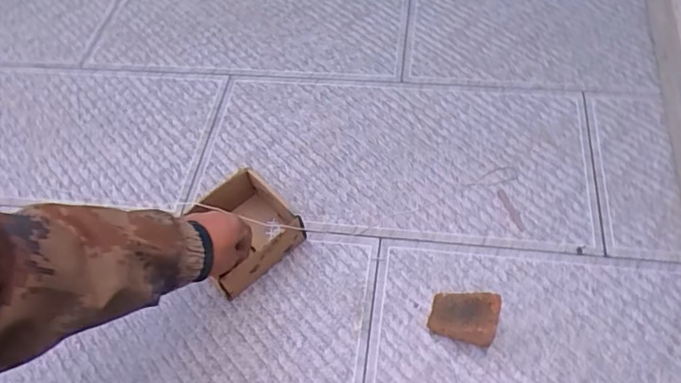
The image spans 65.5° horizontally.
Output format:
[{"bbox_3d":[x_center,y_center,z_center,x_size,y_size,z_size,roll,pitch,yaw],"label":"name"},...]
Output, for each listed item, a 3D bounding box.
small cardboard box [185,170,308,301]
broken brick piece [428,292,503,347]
[{"bbox_3d":[-0.131,0.055,0.717,0.127,0.077,0.123,-35,62,-16],"label":"small cardboard box"},{"bbox_3d":[0.151,0.151,0.650,0.077,0.057,0.053,17,61,14],"label":"broken brick piece"}]

